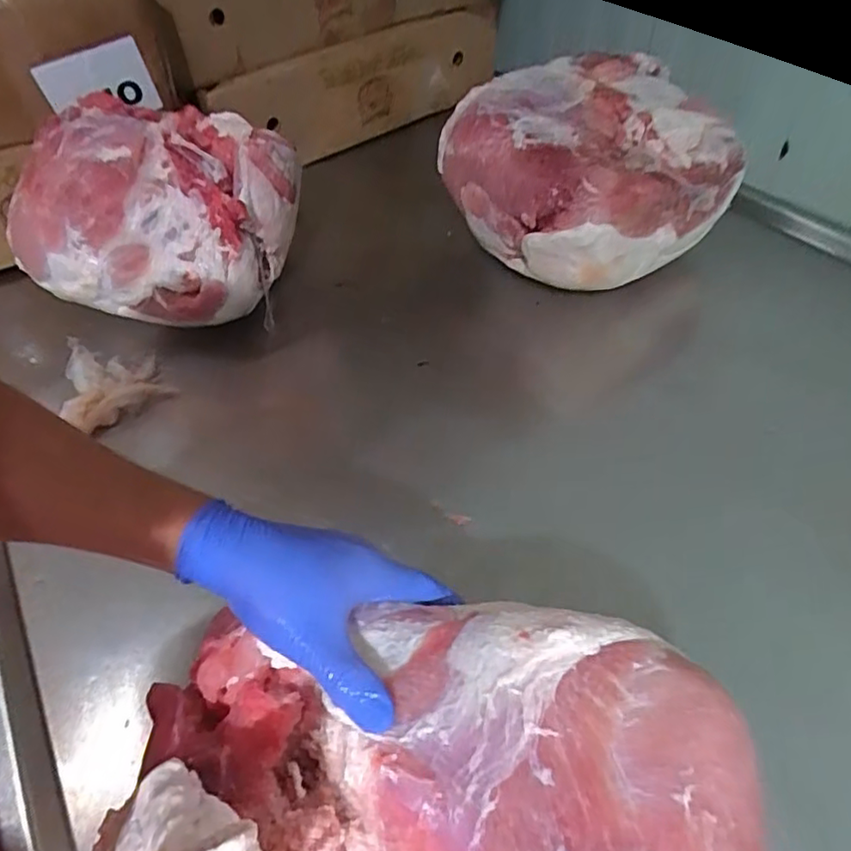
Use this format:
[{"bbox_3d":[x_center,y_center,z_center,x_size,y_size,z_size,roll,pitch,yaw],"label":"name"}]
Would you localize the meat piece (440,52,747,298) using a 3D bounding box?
[{"bbox_3d":[0.218,-0.338,0.807,0.312,0.172,0.283,-28,53,-18],"label":"meat piece"}]

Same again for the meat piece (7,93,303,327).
[{"bbox_3d":[-0.354,-0.275,0.798,0.322,0.189,0.234,7,51,10],"label":"meat piece"}]

